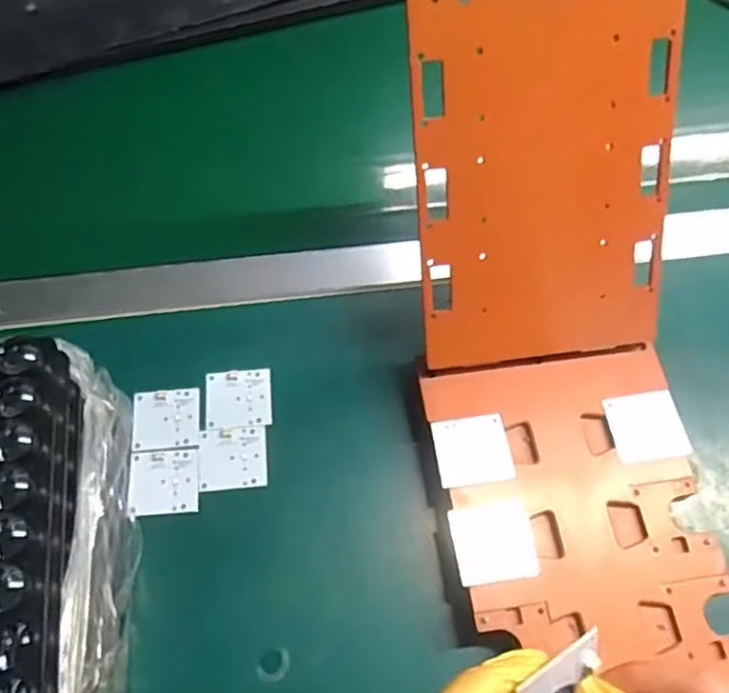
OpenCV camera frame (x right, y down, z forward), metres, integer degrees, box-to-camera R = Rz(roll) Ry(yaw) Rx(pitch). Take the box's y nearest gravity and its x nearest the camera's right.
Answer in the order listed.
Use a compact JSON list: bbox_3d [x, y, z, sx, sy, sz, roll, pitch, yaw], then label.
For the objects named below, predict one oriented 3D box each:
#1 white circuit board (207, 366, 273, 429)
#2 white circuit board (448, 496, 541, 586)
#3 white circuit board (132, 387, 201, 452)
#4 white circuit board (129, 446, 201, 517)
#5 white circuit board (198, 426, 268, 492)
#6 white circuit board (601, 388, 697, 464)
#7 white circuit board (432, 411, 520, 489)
[{"bbox_3d":[-0.093,0.038,0.475,0.047,0.004,0.043,-4,66,-4],"label":"white circuit board"},{"bbox_3d":[0.081,0.122,0.402,0.049,0.006,0.048,-9,65,-5],"label":"white circuit board"},{"bbox_3d":[-0.144,0.053,0.467,0.047,0.004,0.044,-5,64,-6],"label":"white circuit board"},{"bbox_3d":[-0.139,0.094,0.447,0.046,0.005,0.045,-4,65,-3],"label":"white circuit board"},{"bbox_3d":[-0.093,0.079,0.455,0.047,0.004,0.044,-6,65,-3],"label":"white circuit board"},{"bbox_3d":[0.194,0.054,0.437,0.050,0.007,0.046,-10,65,-5],"label":"white circuit board"},{"bbox_3d":[0.072,0.069,0.427,0.050,0.004,0.046,-9,65,-5],"label":"white circuit board"}]

